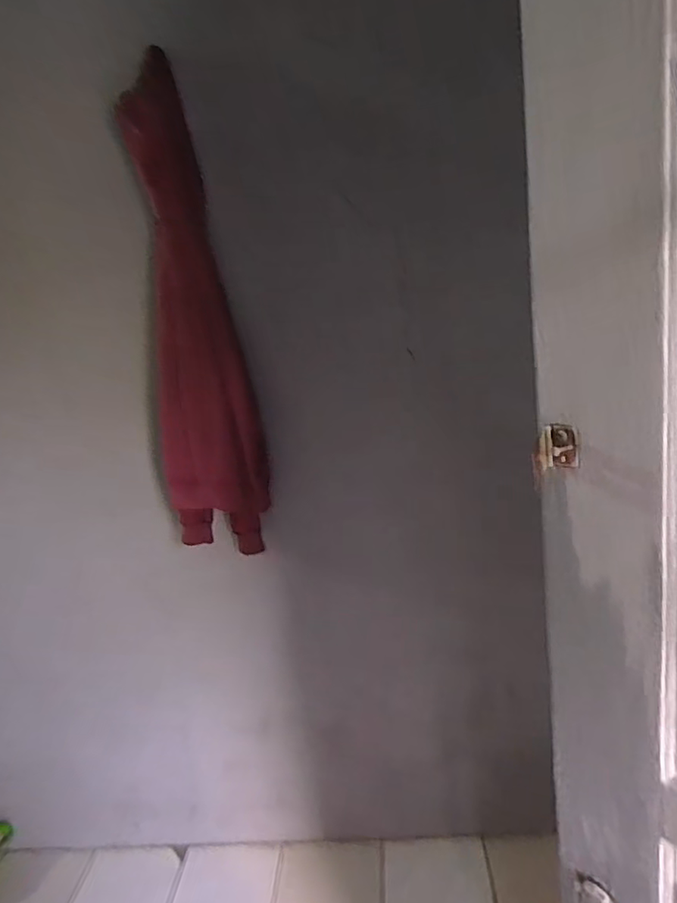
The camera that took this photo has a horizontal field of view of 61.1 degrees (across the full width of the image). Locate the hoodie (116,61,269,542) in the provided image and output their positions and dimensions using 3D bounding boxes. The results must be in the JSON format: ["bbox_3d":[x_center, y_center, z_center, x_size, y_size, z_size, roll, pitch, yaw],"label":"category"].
[{"bbox_3d":[-0.332,-0.260,1.308,0.243,1.006,0.123,-9,14,-7],"label":"hoodie"}]

